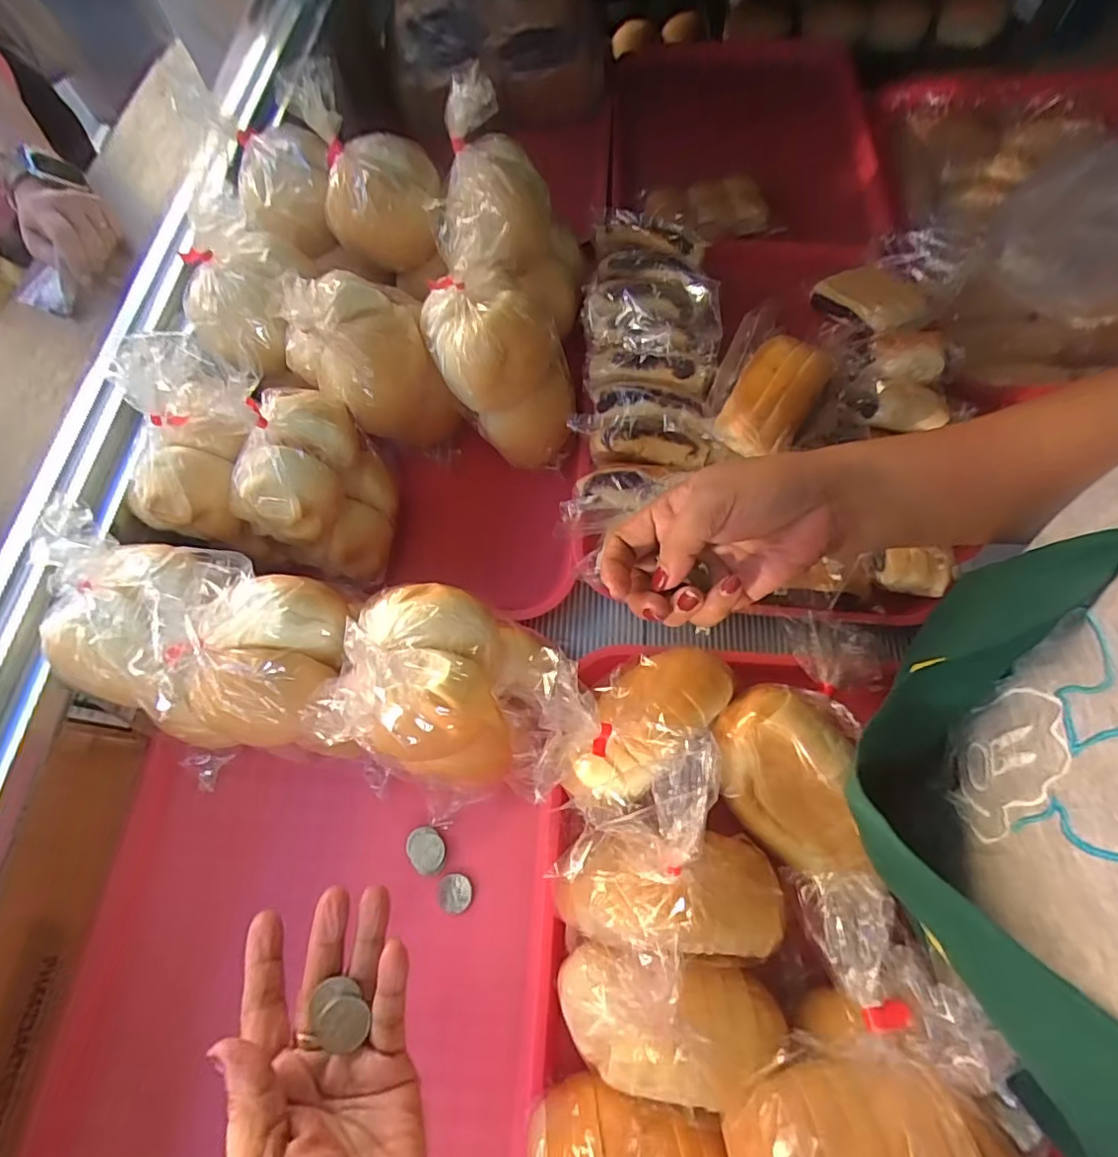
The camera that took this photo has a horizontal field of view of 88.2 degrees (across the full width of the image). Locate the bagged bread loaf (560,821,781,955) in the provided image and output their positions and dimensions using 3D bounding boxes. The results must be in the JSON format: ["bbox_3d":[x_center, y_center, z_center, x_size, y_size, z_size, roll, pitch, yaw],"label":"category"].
[{"bbox_3d":[0.068,0.174,0.322,0.130,0.049,0.061,4,68,4],"label":"bagged bread loaf"}]

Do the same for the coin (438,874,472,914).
[{"bbox_3d":[-0.071,0.215,0.395,0.022,0.004,0.023,1,67,3],"label":"coin"}]

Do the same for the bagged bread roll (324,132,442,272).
[{"bbox_3d":[-0.149,-0.320,0.495,0.091,0.070,0.076,-1,67,2],"label":"bagged bread roll"}]

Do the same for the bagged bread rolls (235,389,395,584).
[{"bbox_3d":[-0.178,-0.071,0.439,0.080,0.108,0.111,7,68,6],"label":"bagged bread rolls"}]

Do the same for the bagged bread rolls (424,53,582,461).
[{"bbox_3d":[-0.042,-0.244,0.471,0.115,0.158,0.239,1,68,3],"label":"bagged bread rolls"}]

